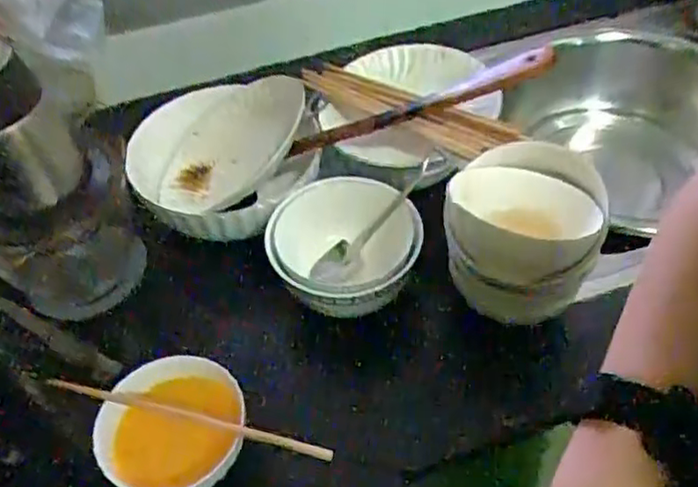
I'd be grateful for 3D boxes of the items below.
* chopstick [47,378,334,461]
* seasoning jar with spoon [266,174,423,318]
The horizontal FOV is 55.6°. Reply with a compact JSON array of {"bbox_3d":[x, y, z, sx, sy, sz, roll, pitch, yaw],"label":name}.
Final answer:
[{"bbox_3d":[-0.124,0.132,0.507,0.231,0.012,0.012,11,53,12],"label":"chopstick"},{"bbox_3d":[-0.003,0.008,0.608,0.134,0.068,0.128,-2,52,2],"label":"seasoning jar with spoon"}]

